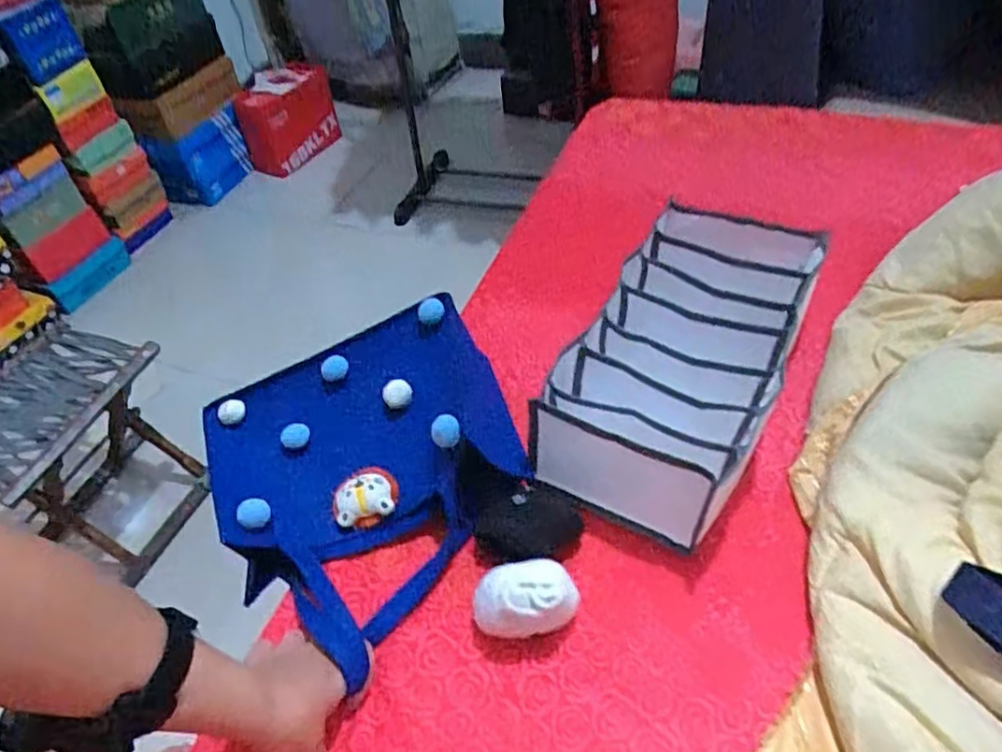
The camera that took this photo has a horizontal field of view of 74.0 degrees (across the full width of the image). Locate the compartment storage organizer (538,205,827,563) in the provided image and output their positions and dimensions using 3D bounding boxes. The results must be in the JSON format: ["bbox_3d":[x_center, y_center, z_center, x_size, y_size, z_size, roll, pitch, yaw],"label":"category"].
[{"bbox_3d":[0.185,-0.022,0.663,0.174,0.101,0.344,19,51,23],"label":"compartment storage organizer"}]

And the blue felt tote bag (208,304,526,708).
[{"bbox_3d":[-0.126,0.068,0.628,0.278,0.105,0.299,-30,50,-21],"label":"blue felt tote bag"}]

